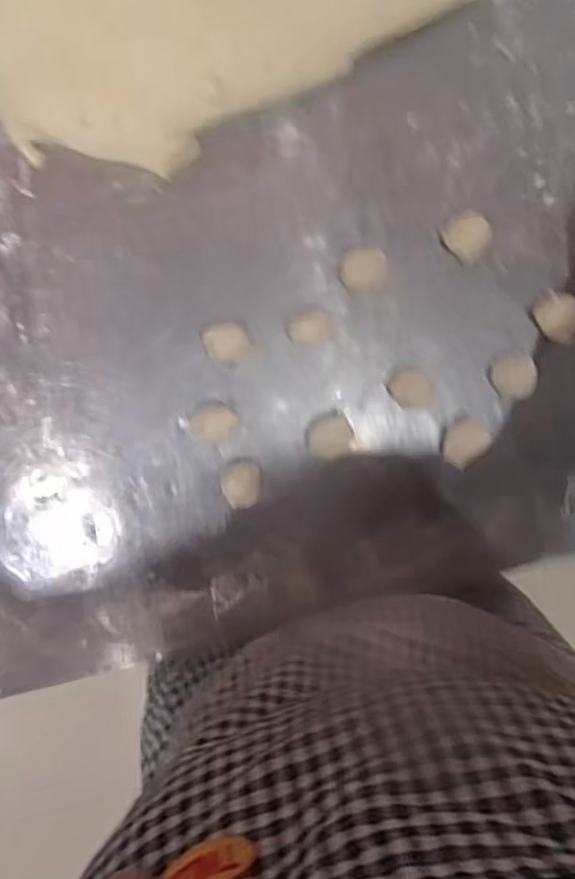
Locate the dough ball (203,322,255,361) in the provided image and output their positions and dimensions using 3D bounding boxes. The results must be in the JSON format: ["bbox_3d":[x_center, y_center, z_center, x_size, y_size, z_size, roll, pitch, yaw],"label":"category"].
[{"bbox_3d":[-0.043,-0.071,0.496,0.034,0.015,0.028,-7,97,-6],"label":"dough ball"}]

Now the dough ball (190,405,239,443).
[{"bbox_3d":[-0.052,-0.011,0.493,0.032,0.013,0.026,0,96,-6],"label":"dough ball"}]

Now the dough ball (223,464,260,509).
[{"bbox_3d":[-0.035,0.034,0.516,0.027,0.017,0.033,5,96,-7],"label":"dough ball"}]

